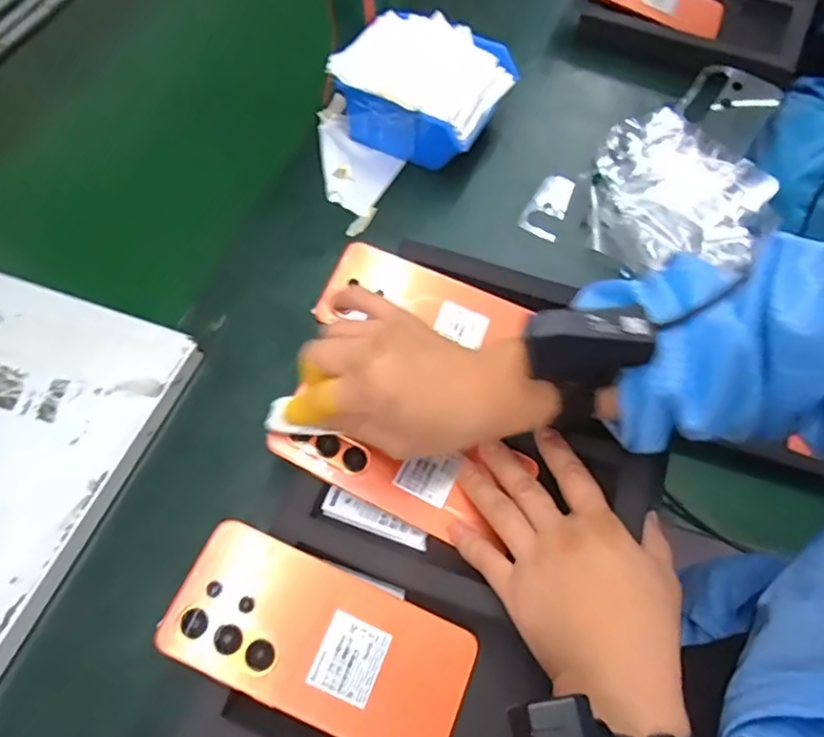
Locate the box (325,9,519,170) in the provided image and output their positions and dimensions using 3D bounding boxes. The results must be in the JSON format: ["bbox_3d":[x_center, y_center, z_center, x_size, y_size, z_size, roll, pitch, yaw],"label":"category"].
[{"bbox_3d":[0.012,-0.263,0.575,0.139,0.078,0.119,26,62,13],"label":"box"}]

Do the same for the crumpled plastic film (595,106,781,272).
[{"bbox_3d":[0.232,-0.151,0.538,0.161,0.043,0.159,31,66,19],"label":"crumpled plastic film"}]

